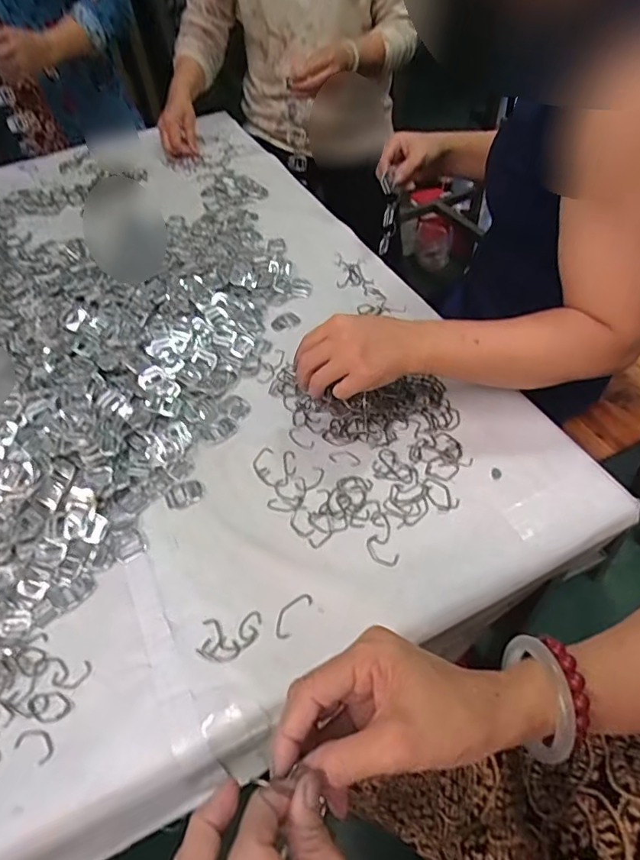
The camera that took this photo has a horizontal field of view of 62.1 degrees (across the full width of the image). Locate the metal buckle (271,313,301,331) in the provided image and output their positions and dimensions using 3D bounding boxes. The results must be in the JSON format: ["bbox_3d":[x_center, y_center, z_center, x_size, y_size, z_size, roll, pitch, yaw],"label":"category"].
[{"bbox_3d":[-0.048,-0.149,0.731,0.041,0.004,0.033,-22,54,-13],"label":"metal buckle"}]

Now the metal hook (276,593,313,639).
[{"bbox_3d":[-0.025,0.163,0.472,0.020,0.004,0.045,26,58,22],"label":"metal hook"}]

